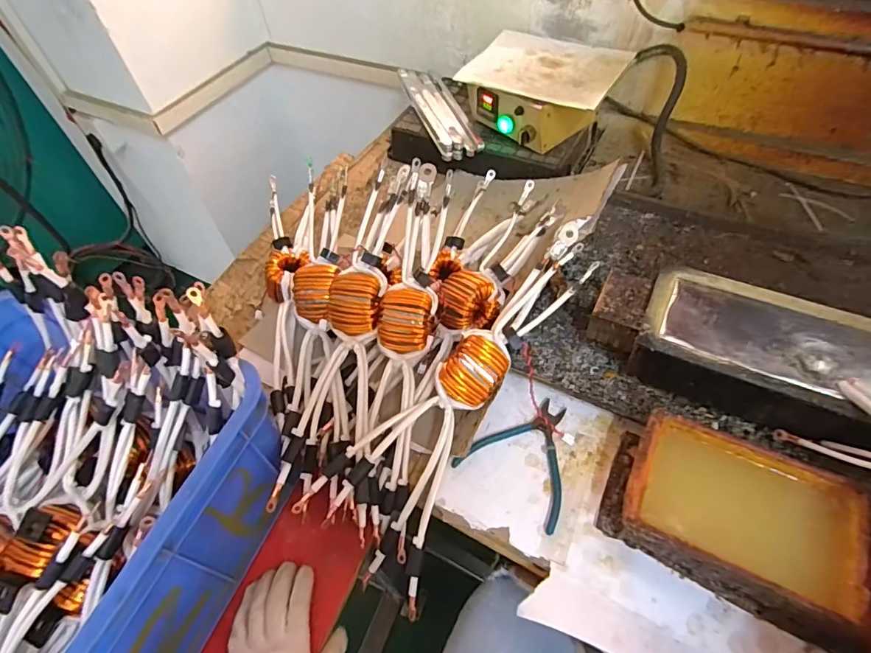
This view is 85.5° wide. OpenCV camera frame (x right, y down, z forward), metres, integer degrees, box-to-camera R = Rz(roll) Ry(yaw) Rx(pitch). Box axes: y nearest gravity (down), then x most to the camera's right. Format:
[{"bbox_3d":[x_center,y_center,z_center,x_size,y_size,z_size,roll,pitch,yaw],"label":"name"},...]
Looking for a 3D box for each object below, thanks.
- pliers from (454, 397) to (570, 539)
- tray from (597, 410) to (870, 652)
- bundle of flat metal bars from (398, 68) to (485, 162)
[{"bbox_3d":[0.110,0.141,0.543,0.124,0.014,0.134,30,62,25],"label":"pliers"},{"bbox_3d":[0.287,0.184,0.464,0.216,0.068,0.139,19,58,19],"label":"tray"},{"bbox_3d":[0.006,-0.425,0.918,0.082,0.029,0.312,-17,54,-7],"label":"bundle of flat metal bars"}]

